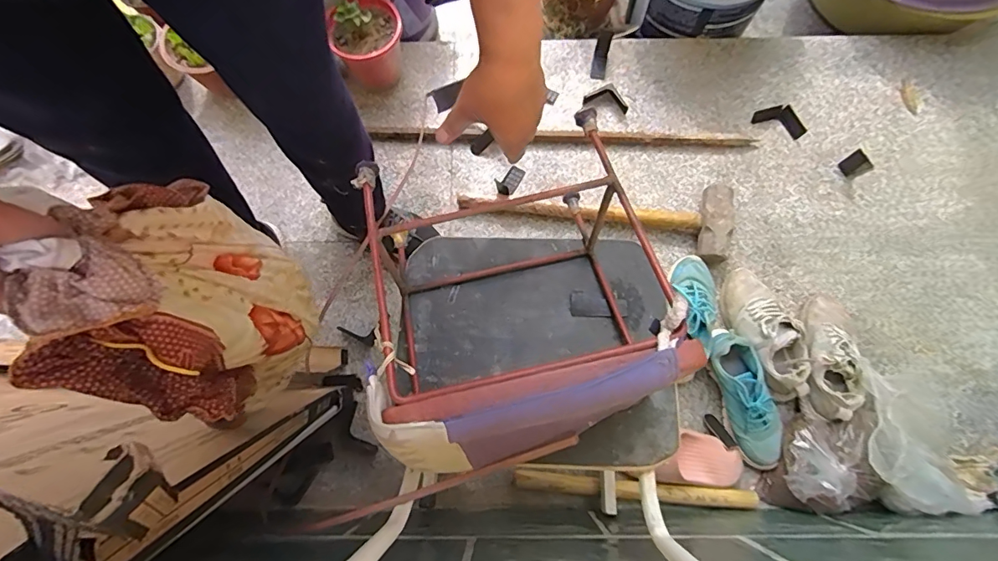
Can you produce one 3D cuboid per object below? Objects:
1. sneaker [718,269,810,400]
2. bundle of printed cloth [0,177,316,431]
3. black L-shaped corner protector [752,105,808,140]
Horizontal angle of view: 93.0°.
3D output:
[{"bbox_3d":[0.521,0.098,0.944,0.114,0.090,0.266,-15,62,-3],"label":"sneaker"},{"bbox_3d":[-0.279,0.019,0.451,0.094,0.288,0.211,-2,73,1],"label":"bundle of printed cloth"},{"bbox_3d":[0.662,-0.380,1.109,0.115,0.016,0.067,27,77,8],"label":"black L-shaped corner protector"}]

